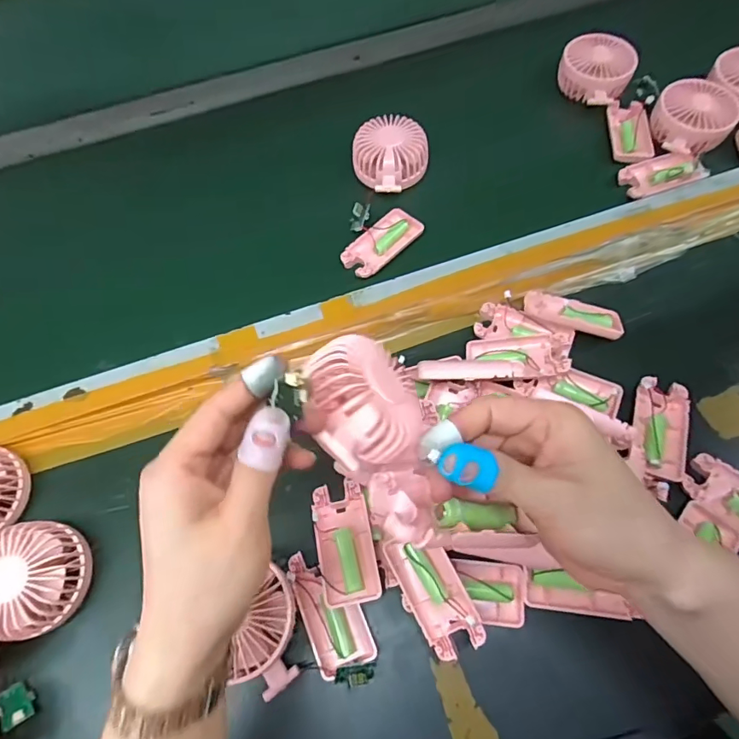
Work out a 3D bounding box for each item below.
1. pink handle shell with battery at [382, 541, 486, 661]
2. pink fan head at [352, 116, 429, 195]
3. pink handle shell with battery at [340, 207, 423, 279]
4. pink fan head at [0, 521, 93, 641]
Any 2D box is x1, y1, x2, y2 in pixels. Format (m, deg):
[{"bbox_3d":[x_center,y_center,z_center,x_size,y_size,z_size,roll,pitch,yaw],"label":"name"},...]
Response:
[{"bbox_3d":[0.050,0.174,0.378,0.046,0.026,0.091,-23,67,-8],"label":"pink handle shell with battery"},{"bbox_3d":[0.025,-0.250,0.566,0.086,0.036,0.094,-1,66,2],"label":"pink fan head"},{"bbox_3d":[0.013,-0.141,0.527,0.093,0.009,0.047,-42,70,-15],"label":"pink handle shell with battery"},{"bbox_3d":[-0.280,0.166,0.393,0.086,0.039,0.083,-1,66,2],"label":"pink fan head"}]

